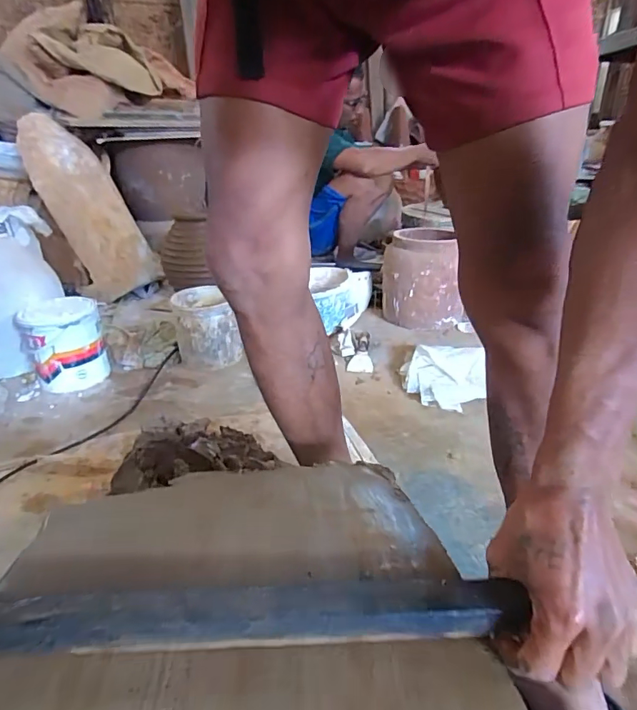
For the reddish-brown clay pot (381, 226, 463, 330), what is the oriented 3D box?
[{"bbox_3d":[0.323,-0.257,1.464,0.231,0.258,0.271,-9,29,-14],"label":"reddish-brown clay pot"}]

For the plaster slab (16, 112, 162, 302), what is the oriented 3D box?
[{"bbox_3d":[-0.869,-0.574,1.699,0.274,0.740,0.176,-30,0,-41],"label":"plaster slab"}]

